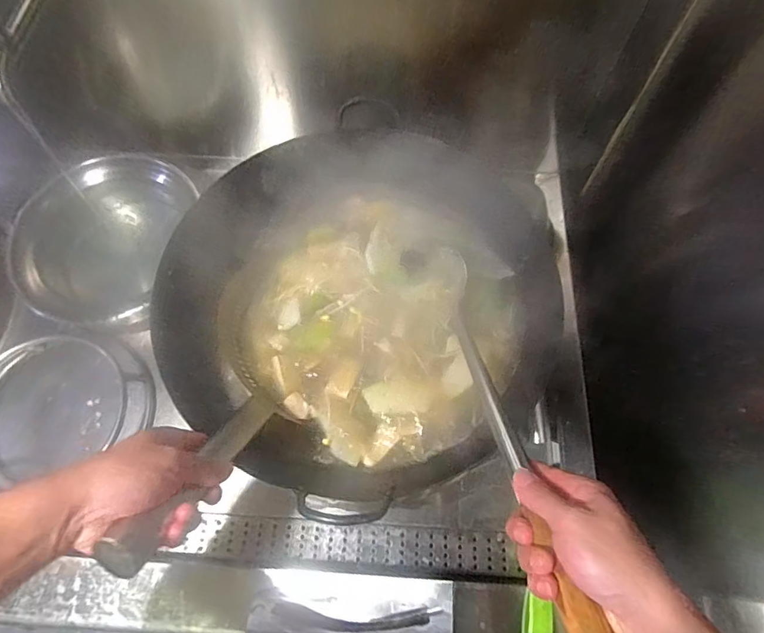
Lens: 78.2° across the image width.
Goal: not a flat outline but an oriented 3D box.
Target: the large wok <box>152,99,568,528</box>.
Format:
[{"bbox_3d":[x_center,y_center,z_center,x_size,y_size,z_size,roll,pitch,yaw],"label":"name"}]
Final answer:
[{"bbox_3d":[-0.004,-0.015,0.647,0.464,0.196,0.507,0,65,0],"label":"large wok"}]

